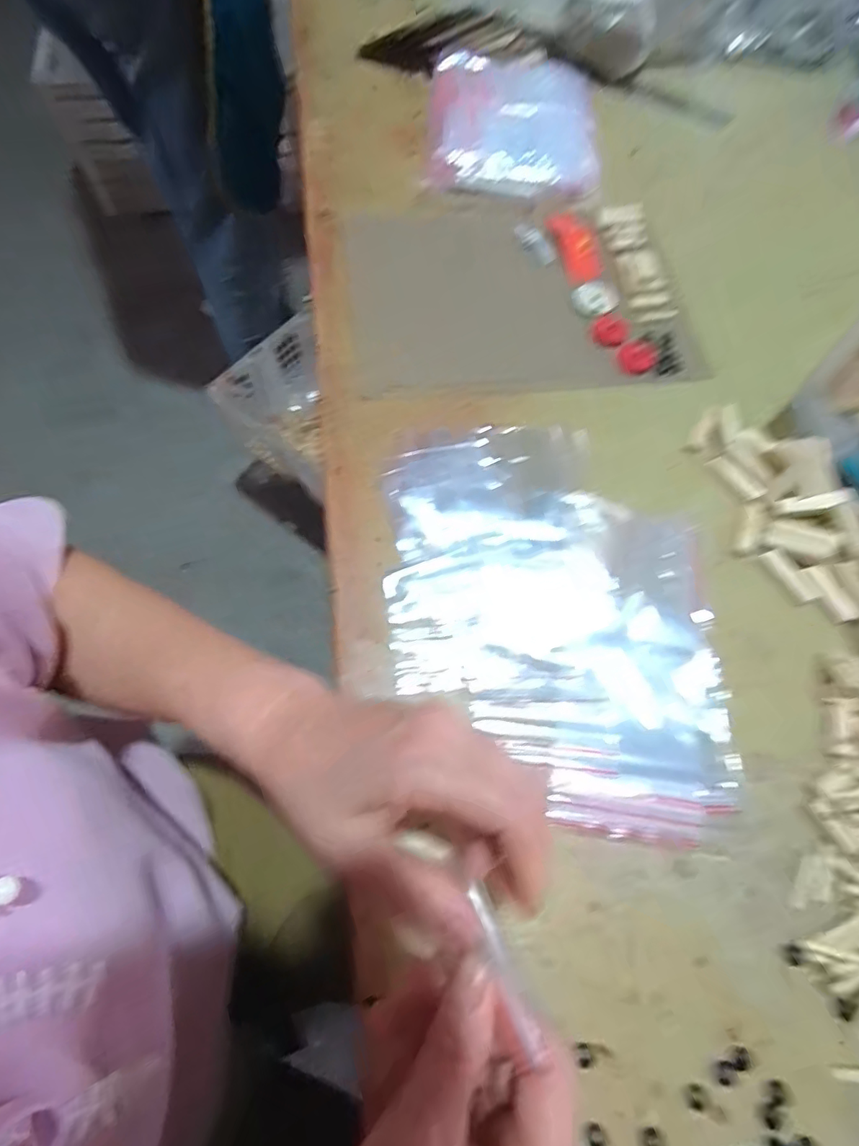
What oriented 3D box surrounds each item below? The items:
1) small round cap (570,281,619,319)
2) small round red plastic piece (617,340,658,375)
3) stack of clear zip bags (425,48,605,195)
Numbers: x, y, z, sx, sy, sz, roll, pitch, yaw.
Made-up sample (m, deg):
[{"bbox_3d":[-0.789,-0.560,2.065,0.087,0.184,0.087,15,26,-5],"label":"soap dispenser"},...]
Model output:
[{"bbox_3d":[0.145,-0.239,0.481,0.041,0.004,0.036,-34,73,-16],"label":"small round cap"},{"bbox_3d":[0.171,-0.178,0.455,0.036,0.004,0.030,-26,71,-13],"label":"small round red plastic piece"},{"bbox_3d":[0.085,-0.454,0.554,0.167,0.032,0.222,4,67,-1],"label":"stack of clear zip bags"}]

